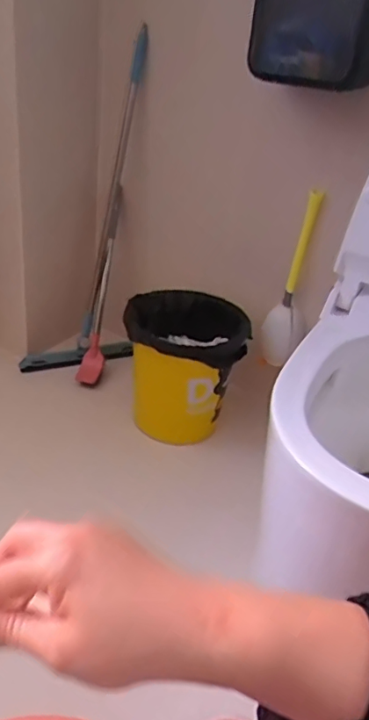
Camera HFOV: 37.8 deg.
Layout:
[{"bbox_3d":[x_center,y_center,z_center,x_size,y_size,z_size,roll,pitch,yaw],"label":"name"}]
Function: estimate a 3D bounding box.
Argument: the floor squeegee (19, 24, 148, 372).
[{"bbox_3d":[-0.179,-0.375,1.402,0.213,0.888,0.229,21,13,25],"label":"floor squeegee"}]

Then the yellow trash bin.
[{"bbox_3d":[0.007,0.019,1.272,0.259,0.286,0.268,0,35,-2],"label":"yellow trash bin"}]

